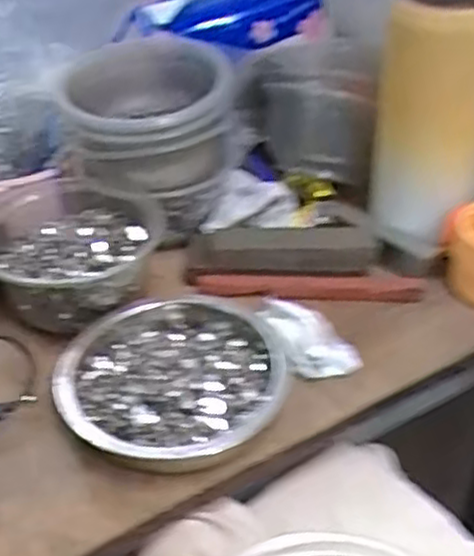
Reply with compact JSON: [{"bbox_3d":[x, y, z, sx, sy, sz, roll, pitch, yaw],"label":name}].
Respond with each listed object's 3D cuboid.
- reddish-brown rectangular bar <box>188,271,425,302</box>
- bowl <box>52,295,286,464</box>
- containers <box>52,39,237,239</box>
[{"bbox_3d":[0.046,0.006,0.488,0.153,0.012,0.018,0,37,3],"label":"reddish-brown rectangular bar"},{"bbox_3d":[-0.034,0.052,0.416,0.120,0.032,0.134,15,40,21],"label":"bowl"},{"bbox_3d":[-0.061,-0.109,0.541,0.119,0.102,0.145,-5,37,-3],"label":"containers"}]

